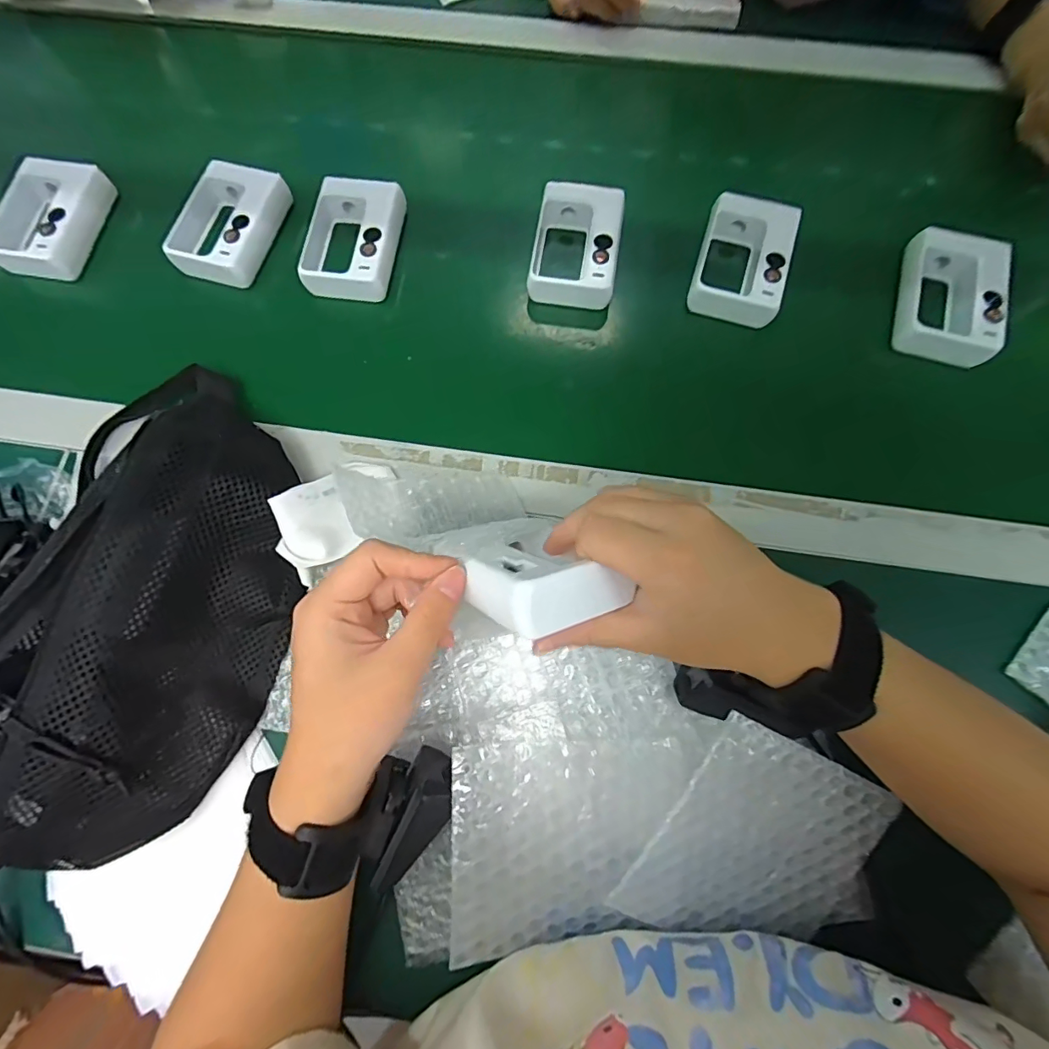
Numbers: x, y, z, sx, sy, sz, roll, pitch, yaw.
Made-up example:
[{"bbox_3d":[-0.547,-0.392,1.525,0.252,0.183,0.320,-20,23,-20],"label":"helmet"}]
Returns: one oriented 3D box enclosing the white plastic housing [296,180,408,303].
[{"bbox_3d":[-0.139,-0.229,0.391,0.070,0.027,0.097,10,75,4],"label":"white plastic housing"}]

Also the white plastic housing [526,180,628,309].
[{"bbox_3d":[0.042,-0.223,0.390,0.067,0.030,0.102,8,75,4],"label":"white plastic housing"}]

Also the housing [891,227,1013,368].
[{"bbox_3d":[0.330,-0.177,0.377,0.068,0.034,0.103,11,75,4],"label":"housing"}]

